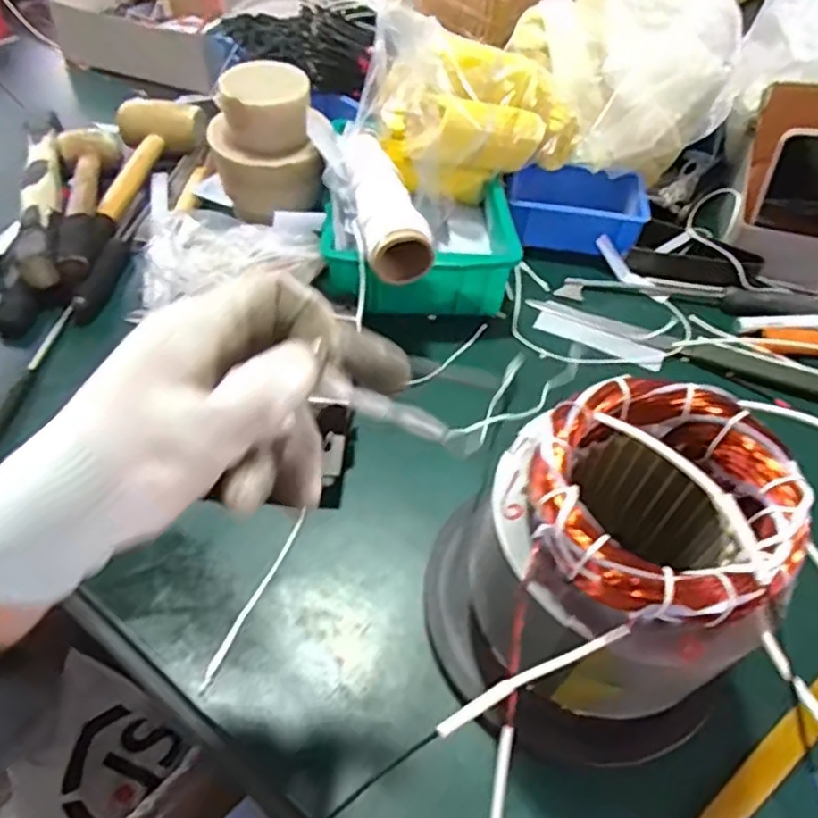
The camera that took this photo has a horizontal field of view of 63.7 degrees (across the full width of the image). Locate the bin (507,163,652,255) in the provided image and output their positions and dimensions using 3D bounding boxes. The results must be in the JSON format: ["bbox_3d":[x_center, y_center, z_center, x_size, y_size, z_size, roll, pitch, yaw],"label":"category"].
[{"bbox_3d":[0.179,-0.211,0.712,0.140,0.054,0.091,6,51,2],"label":"bin"}]

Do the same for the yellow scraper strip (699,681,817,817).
[{"bbox_3d":[0.221,0.208,0.395,0.162,0.005,0.021,-29,58,-23],"label":"yellow scraper strip"}]

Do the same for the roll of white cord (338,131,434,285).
[{"bbox_3d":[-0.026,-0.178,0.575,0.055,0.046,0.151,-12,55,-13],"label":"roll of white cord"}]

